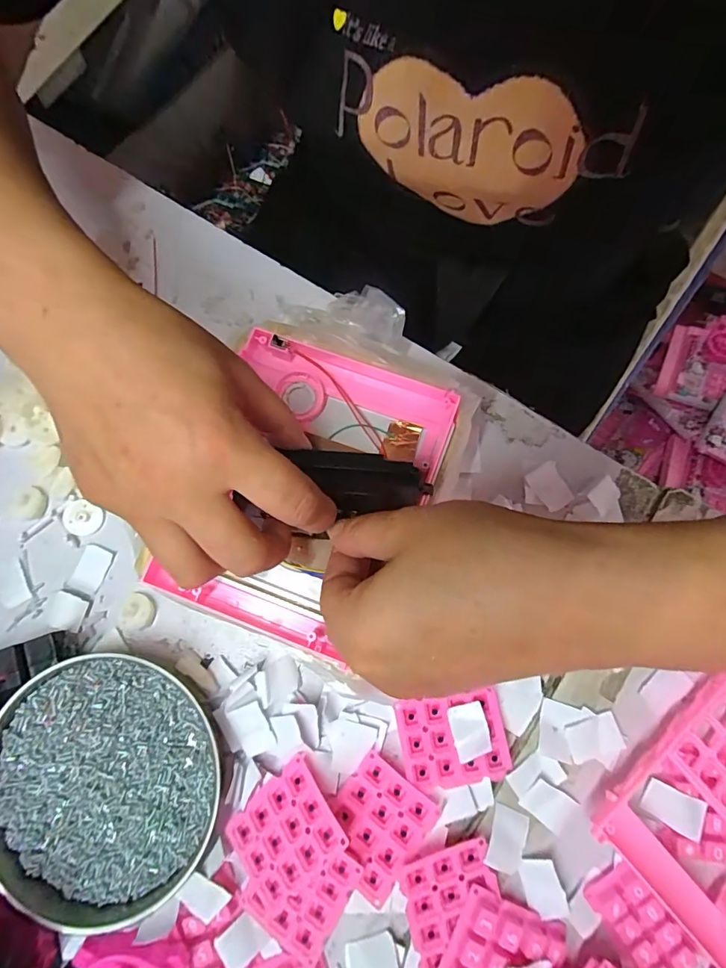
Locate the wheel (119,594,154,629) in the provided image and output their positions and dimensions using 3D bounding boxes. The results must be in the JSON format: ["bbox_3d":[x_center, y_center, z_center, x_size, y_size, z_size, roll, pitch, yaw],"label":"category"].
[{"bbox_3d":[-0.143,0.081,0.292,0.021,0.006,0.021,0,79,2],"label":"wheel"}]

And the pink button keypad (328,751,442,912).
[{"bbox_3d":[0.006,0.189,0.254,0.049,0.007,0.057,36,79,14],"label":"pink button keypad"}]

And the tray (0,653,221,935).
[{"bbox_3d":[-0.151,0.171,0.263,0.126,0.021,0.133,0,79,2],"label":"tray"}]

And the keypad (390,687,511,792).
[{"bbox_3d":[0.051,0.147,0.265,0.060,0.004,0.046,-10,79,0],"label":"keypad"}]

